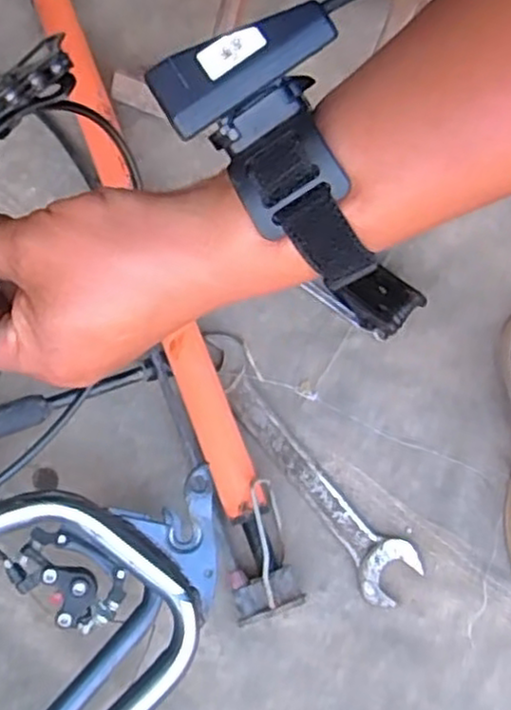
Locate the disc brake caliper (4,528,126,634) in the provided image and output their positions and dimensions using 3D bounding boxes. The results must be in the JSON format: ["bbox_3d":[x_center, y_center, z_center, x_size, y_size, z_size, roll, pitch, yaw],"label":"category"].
[{"bbox_3d":[-0.138,0.164,0.522,0.082,0.041,0.054,32,74,7],"label":"disc brake caliper"}]

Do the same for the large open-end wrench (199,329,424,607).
[{"bbox_3d":[0.042,0.089,0.620,0.052,0.013,0.271,-33,76,-12],"label":"large open-end wrench"}]

